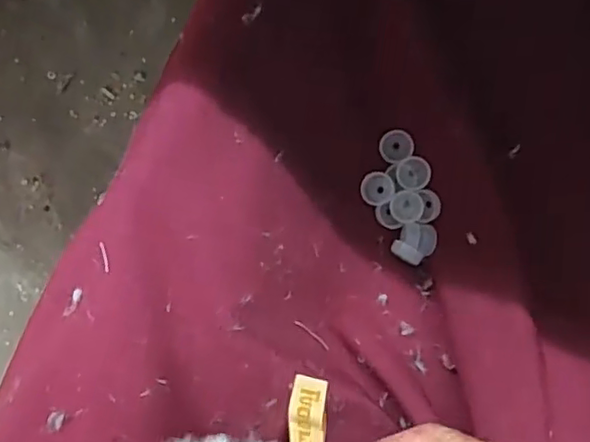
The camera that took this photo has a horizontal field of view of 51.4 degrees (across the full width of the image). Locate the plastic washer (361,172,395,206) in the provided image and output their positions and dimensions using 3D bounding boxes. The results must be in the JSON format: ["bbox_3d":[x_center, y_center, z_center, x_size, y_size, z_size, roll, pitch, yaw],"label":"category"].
[{"bbox_3d":[0.042,-0.016,0.308,0.016,0.004,0.017,0,93,6],"label":"plastic washer"}]

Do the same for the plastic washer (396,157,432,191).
[{"bbox_3d":[0.059,-0.024,0.306,0.016,0.007,0.016,4,93,6],"label":"plastic washer"}]

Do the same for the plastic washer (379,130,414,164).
[{"bbox_3d":[0.051,-0.037,0.309,0.016,0.005,0.015,0,93,6],"label":"plastic washer"}]

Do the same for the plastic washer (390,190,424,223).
[{"bbox_3d":[0.056,-0.007,0.309,0.016,0.006,0.016,4,93,6],"label":"plastic washer"}]

